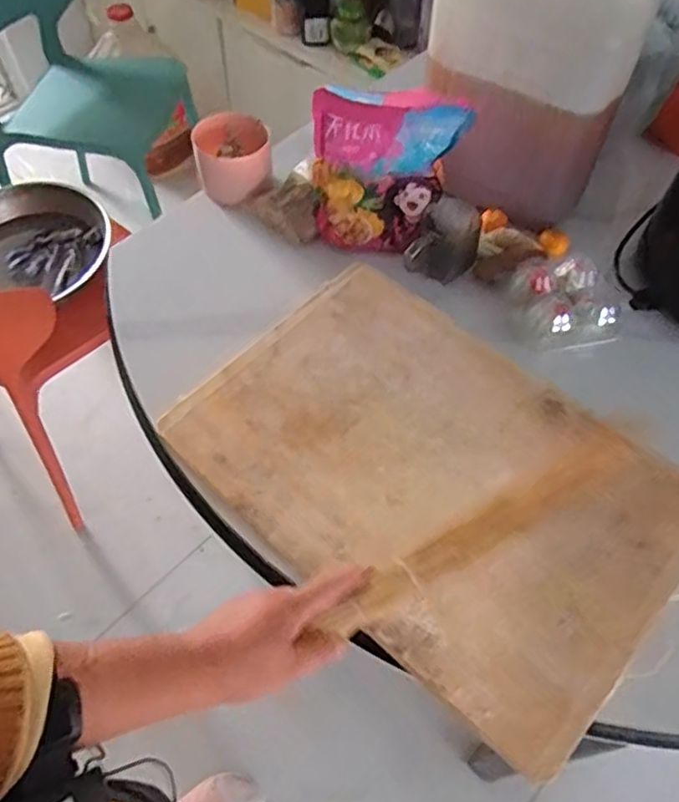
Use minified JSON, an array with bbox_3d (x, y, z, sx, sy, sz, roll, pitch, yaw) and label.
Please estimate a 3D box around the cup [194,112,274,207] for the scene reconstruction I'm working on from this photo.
[{"bbox_3d":[-0.146,-0.336,0.904,0.094,0.067,0.125,-18,59,-12],"label":"cup"}]

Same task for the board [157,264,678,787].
[{"bbox_3d":[0.091,0.069,0.665,0.480,0.016,0.326,36,64,20],"label":"board"}]

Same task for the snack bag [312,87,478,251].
[{"bbox_3d":[0.054,-0.264,0.774,0.170,0.217,0.046,4,58,2],"label":"snack bag"}]

